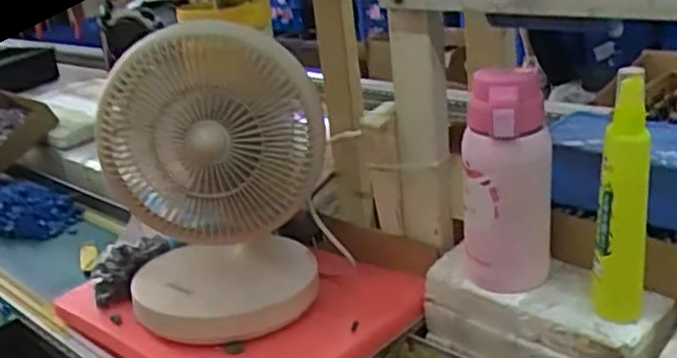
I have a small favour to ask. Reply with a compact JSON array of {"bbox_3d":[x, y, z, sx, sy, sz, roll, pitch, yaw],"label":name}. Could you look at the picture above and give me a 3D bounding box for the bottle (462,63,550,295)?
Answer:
[{"bbox_3d":[0.150,0.001,0.651,0.072,0.204,0.061,-5,23,5],"label":"bottle"}]

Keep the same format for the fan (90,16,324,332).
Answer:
[{"bbox_3d":[-0.118,0.003,0.695,0.201,0.280,0.144,-12,24,-11],"label":"fan"}]

